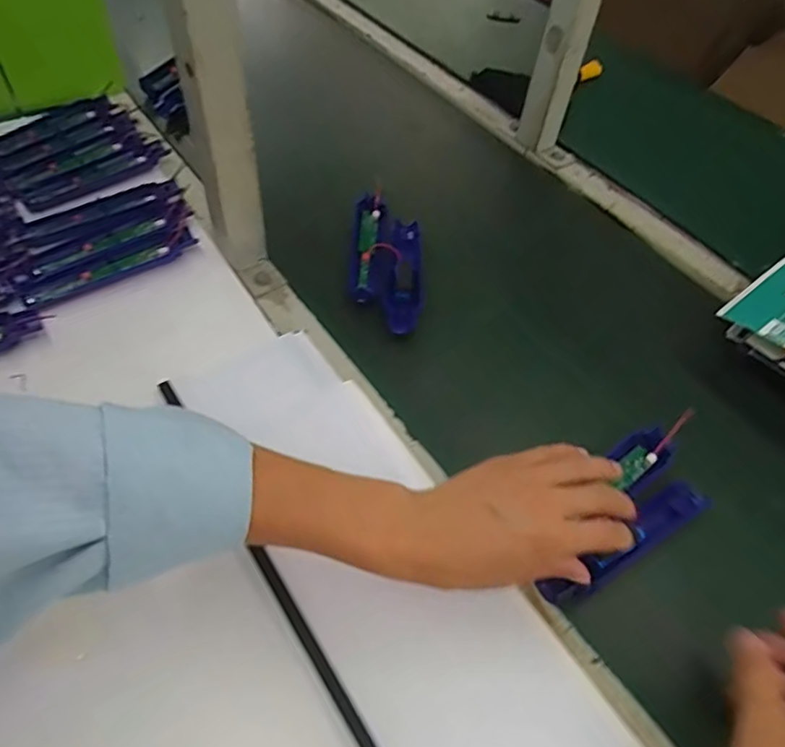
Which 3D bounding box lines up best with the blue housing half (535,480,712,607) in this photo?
[{"bbox_3d":[0.186,0.132,0.448,0.166,0.013,0.030,-24,58,-26],"label":"blue housing half"}]

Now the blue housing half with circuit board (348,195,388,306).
[{"bbox_3d":[-0.030,-0.138,0.635,0.033,0.030,0.155,6,52,0],"label":"blue housing half with circuit board"}]

